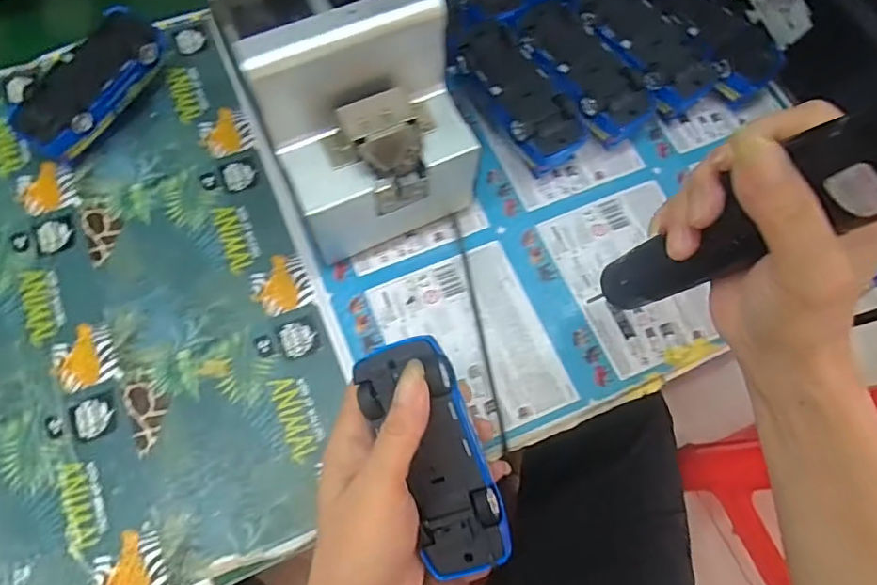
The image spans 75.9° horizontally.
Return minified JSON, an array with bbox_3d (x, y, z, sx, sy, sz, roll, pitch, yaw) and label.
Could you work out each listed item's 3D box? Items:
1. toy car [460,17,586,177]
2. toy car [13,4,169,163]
[{"bbox_3d":[0.059,-0.153,0.449,0.051,0.040,0.122,-30,73,-13],"label":"toy car"},{"bbox_3d":[-0.267,-0.158,0.441,0.051,0.044,0.129,28,70,8],"label":"toy car"}]

